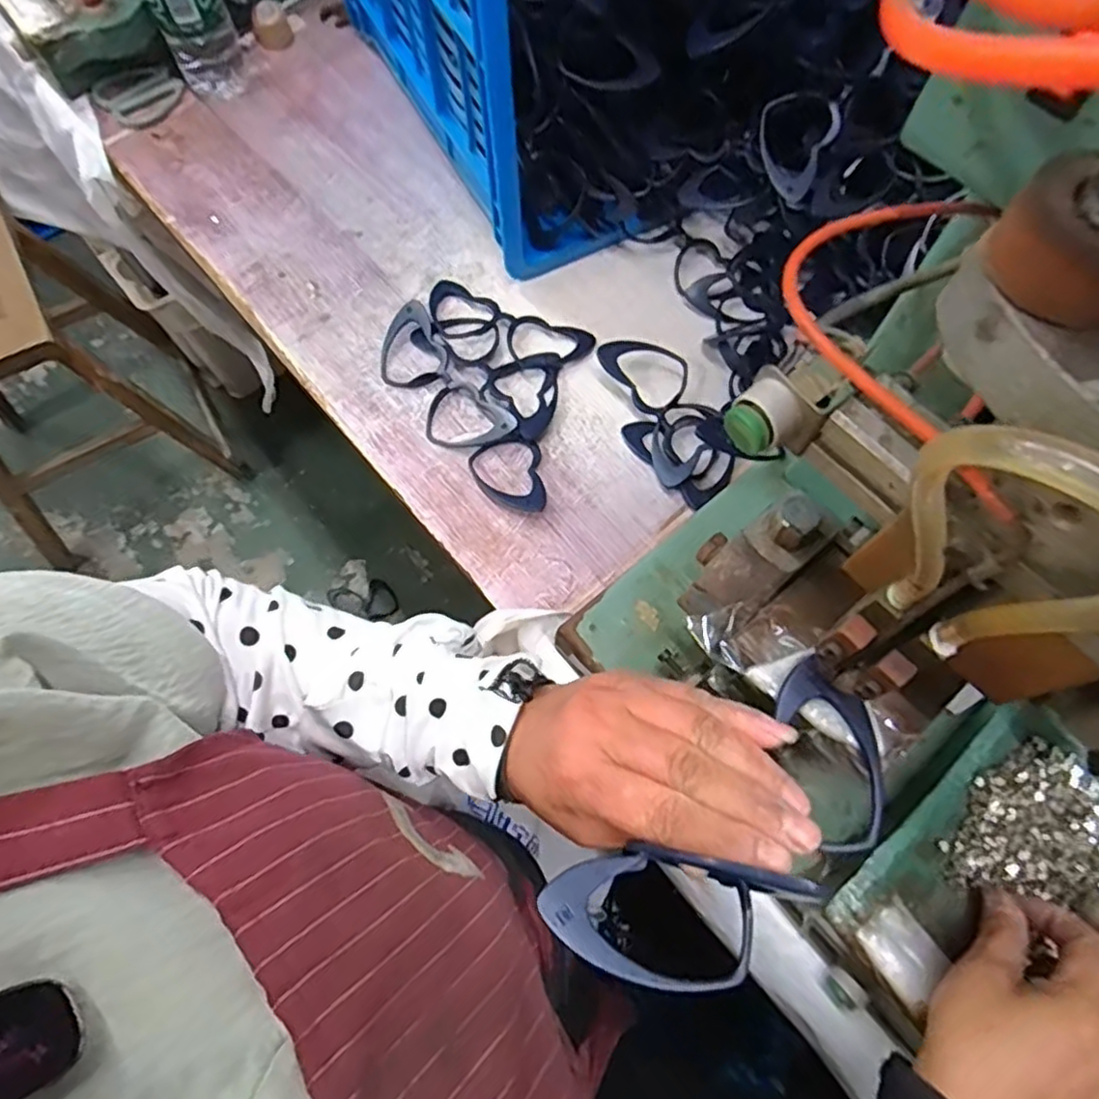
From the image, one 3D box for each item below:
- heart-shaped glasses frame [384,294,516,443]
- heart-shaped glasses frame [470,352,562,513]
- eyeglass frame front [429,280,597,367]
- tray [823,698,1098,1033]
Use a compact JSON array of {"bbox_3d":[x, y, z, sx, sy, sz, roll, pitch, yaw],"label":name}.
[{"bbox_3d":[-0.093,-0.137,0.550,0.060,0.020,0.152,-33,71,-13],"label":"heart-shaped glasses frame"},{"bbox_3d":[-0.028,-0.099,0.538,0.061,0.012,0.146,5,67,2],"label":"heart-shaped glasses frame"},{"bbox_3d":[-0.038,-0.193,0.578,0.150,0.008,0.058,24,69,10],"label":"eyeglass frame front"},{"bbox_3d":[0.262,0.183,0.357,0.194,0.020,0.145,-37,72,-14],"label":"tray"}]

